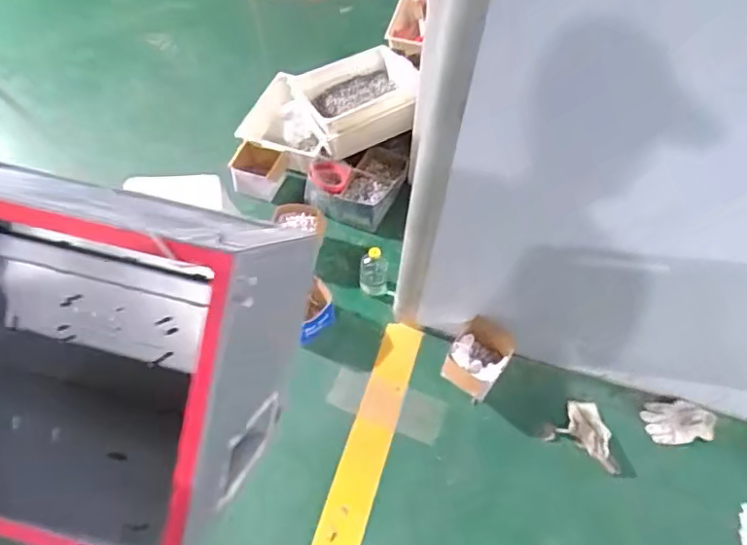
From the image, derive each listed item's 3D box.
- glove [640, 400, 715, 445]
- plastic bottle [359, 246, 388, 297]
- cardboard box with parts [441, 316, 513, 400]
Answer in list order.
[{"bbox_3d":[0.797,0.389,1.422,0.180,0.020,0.104,-1,57,-5],"label":"glove"},{"bbox_3d":[0.009,-0.013,1.560,0.090,0.173,0.080,3,57,-3],"label":"plastic bottle"},{"bbox_3d":[0.272,0.224,1.422,0.147,0.123,0.177,33,59,16],"label":"cardboard box with parts"}]

